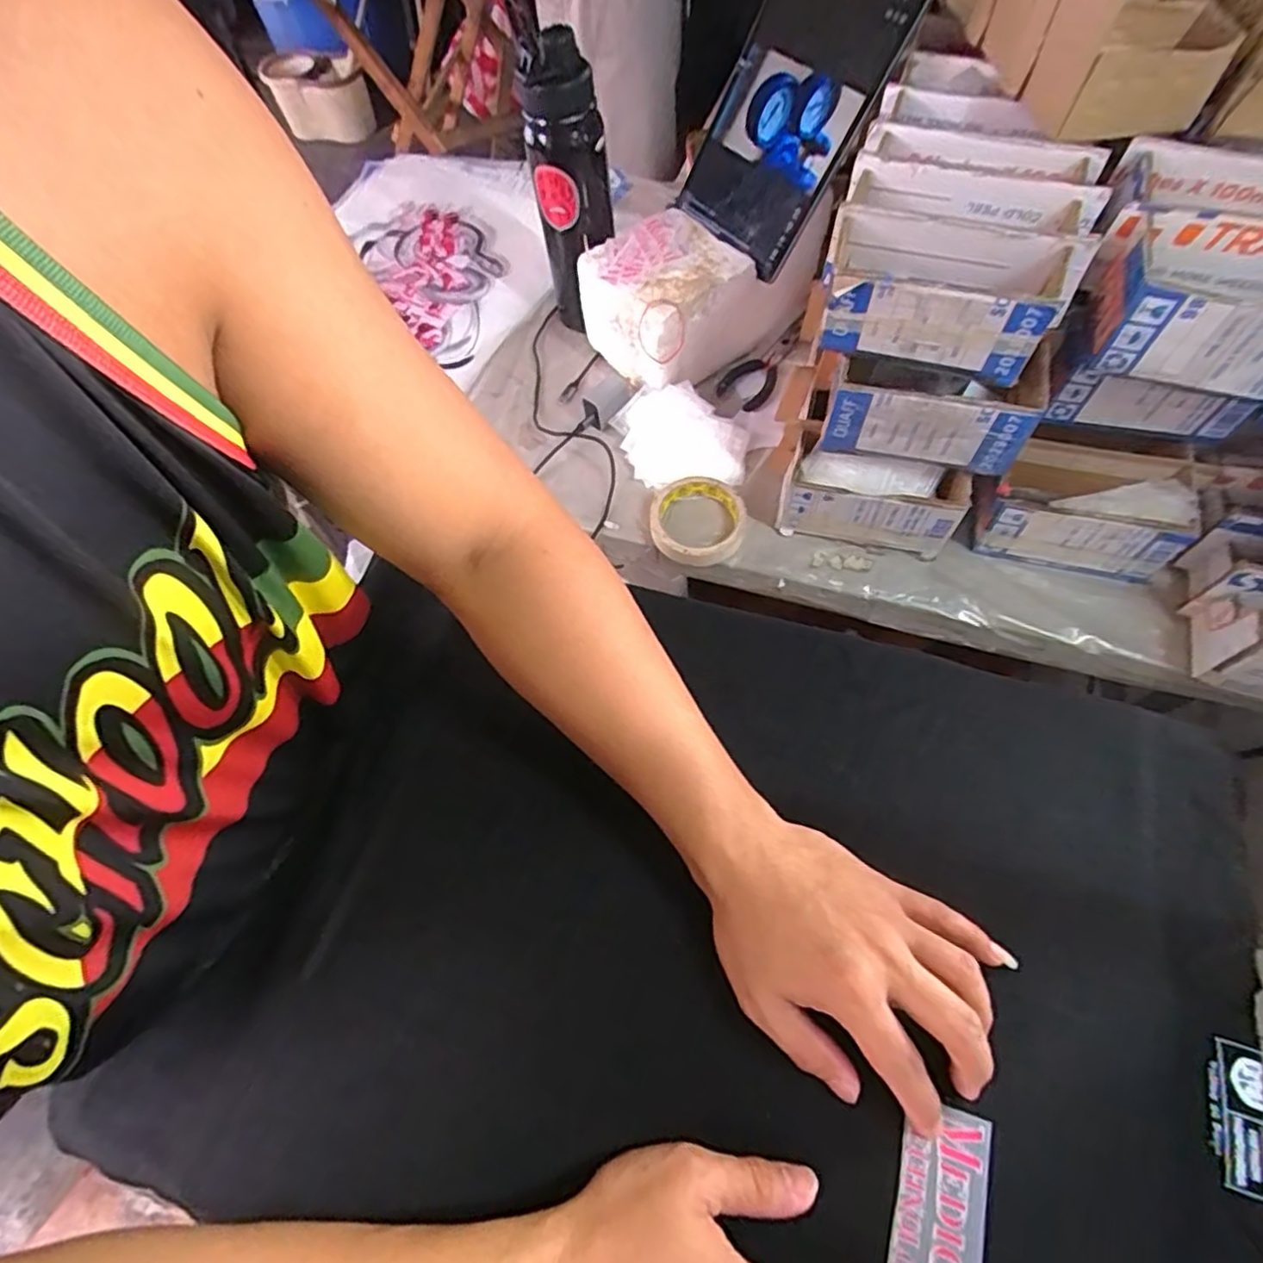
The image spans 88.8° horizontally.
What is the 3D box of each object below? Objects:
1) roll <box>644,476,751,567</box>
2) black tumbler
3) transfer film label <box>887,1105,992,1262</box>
[{"bbox_3d":[0.065,-0.110,0.638,0.096,0.024,0.089,-1,63,3],"label":"roll"},{"bbox_3d":[-0.061,-0.438,0.684,0.076,0.279,0.071,-7,63,0],"label":"black tumbler"},{"bbox_3d":[0.143,0.275,0.299,0.040,0.004,0.091,16,65,11],"label":"transfer film label"}]

